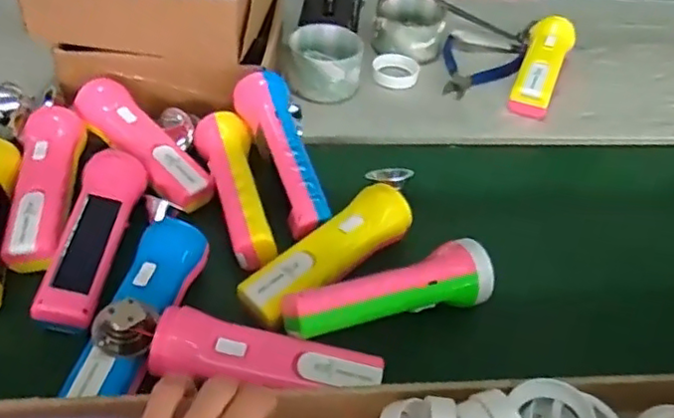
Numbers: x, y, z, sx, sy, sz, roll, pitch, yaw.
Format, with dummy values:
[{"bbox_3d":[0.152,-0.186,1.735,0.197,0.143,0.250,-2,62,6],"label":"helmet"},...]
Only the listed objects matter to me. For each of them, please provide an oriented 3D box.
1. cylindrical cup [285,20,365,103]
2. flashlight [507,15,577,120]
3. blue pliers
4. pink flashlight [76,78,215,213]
[{"bbox_3d":[-0.011,-0.162,0.709,0.078,0.047,0.089,6,45,0],"label":"cylindrical cup"},{"bbox_3d":[0.241,-0.168,0.756,0.050,0.041,0.176,19,47,13],"label":"flashlight"},{"bbox_3d":[0.155,-0.165,0.762,0.099,0.019,0.108,3,46,-3],"label":"blue pliers"},{"bbox_3d":[-0.177,-0.060,0.586,0.155,0.043,0.044,36,52,26],"label":"pink flashlight"}]

